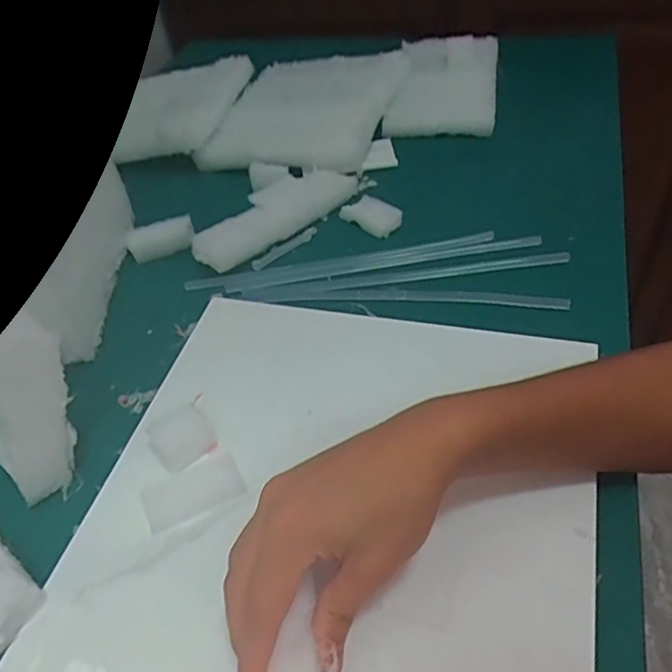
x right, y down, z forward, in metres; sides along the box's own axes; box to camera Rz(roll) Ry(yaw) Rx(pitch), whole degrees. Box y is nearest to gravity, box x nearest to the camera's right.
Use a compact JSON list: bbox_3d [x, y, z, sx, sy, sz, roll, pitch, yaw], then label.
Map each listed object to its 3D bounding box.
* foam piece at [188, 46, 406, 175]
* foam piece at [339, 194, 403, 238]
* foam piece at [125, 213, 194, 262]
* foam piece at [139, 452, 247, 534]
[{"bbox_3d":[-0.033,-0.255,0.666,0.180,0.030,0.215,4,50,20],"label":"foam piece"},{"bbox_3d":[0.032,-0.112,0.547,0.029,0.015,0.057,-33,52,-22],"label":"foam piece"},{"bbox_3d":[-0.158,-0.088,0.548,0.058,0.022,0.031,-8,47,-1],"label":"foam piece"},{"bbox_3d":[-0.091,0.097,0.380,0.060,0.005,0.035,-24,49,-14],"label":"foam piece"}]

